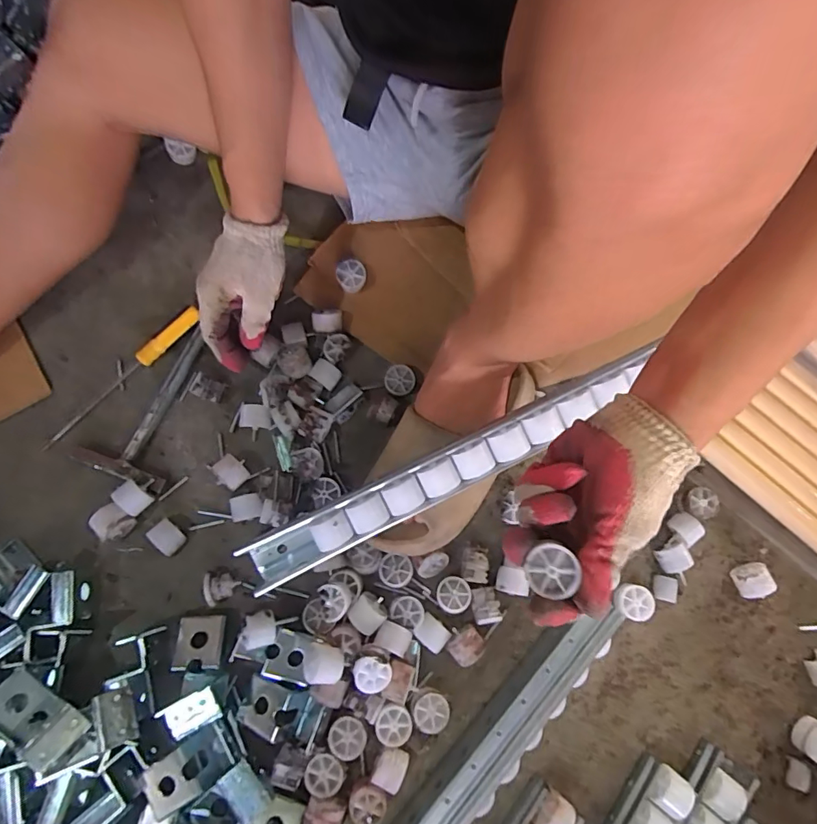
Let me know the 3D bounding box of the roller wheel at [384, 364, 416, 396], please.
[{"bbox_3d":[-0.010,-0.035,0.560,0.033,0.019,0.034,0,76,-2],"label":"roller wheel"}]

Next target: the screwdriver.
[{"bbox_3d":[-0.325,-0.041,0.548,0.215,0.016,0.015,-43,81,-11],"label":"screwdriver"}]

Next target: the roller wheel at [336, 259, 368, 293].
[{"bbox_3d":[-0.068,-0.161,0.574,0.036,0.016,0.036,-1,98,-8],"label":"roller wheel"}]

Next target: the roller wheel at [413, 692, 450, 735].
[{"bbox_3d":[0.022,0.294,0.480,0.035,0.025,0.034,0,76,-2],"label":"roller wheel"}]

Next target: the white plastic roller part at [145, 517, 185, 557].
[{"bbox_3d":[-0.254,0.131,0.512,0.035,0.018,0.026,39,78,7],"label":"white plastic roller part"}]

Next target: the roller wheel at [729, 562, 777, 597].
[{"bbox_3d":[0.369,0.181,0.521,0.032,0.030,0.029,-18,77,-6],"label":"roller wheel"}]

